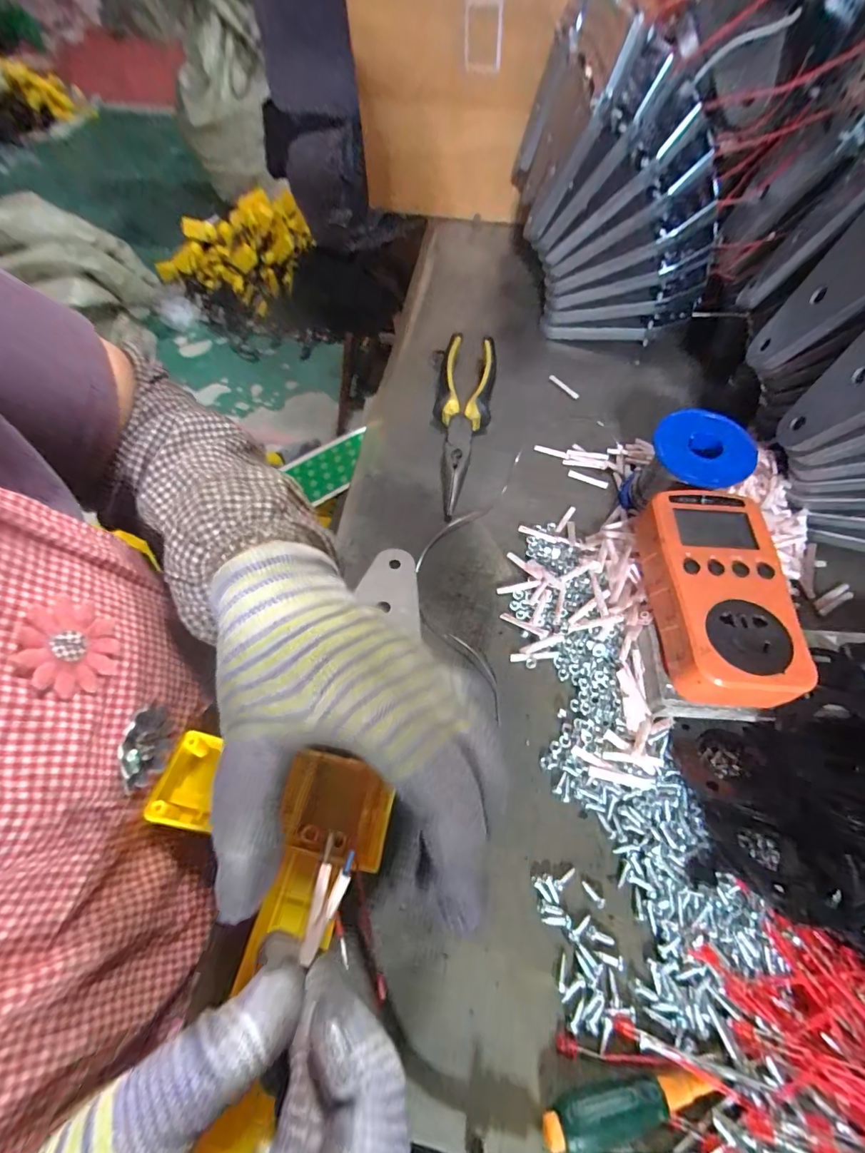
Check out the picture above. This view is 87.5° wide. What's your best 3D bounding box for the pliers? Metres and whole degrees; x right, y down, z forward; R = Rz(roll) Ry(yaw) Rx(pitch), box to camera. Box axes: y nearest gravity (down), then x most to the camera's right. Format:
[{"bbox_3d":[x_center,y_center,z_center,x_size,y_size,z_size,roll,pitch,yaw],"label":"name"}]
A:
[{"bbox_3d":[0.024,-0.130,0.374,0.045,0.025,0.179,6,61,6],"label":"pliers"}]

